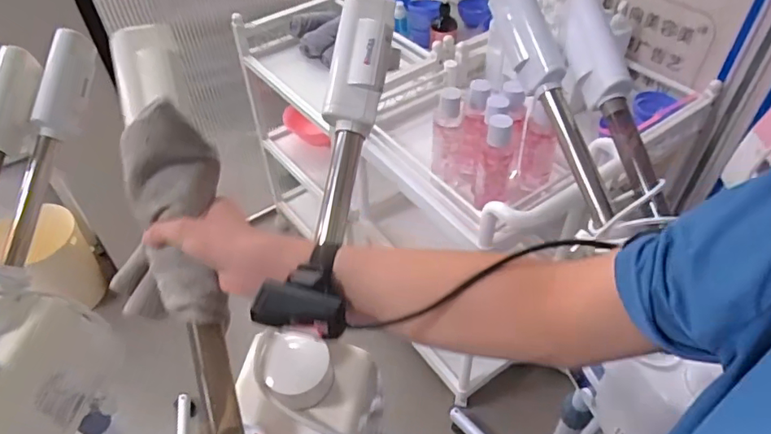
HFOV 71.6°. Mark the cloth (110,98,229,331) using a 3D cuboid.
[{"bbox_3d":[-0.204,0.000,0.498,0.101,0.204,0.050,-1,2,0],"label":"cloth"}]

